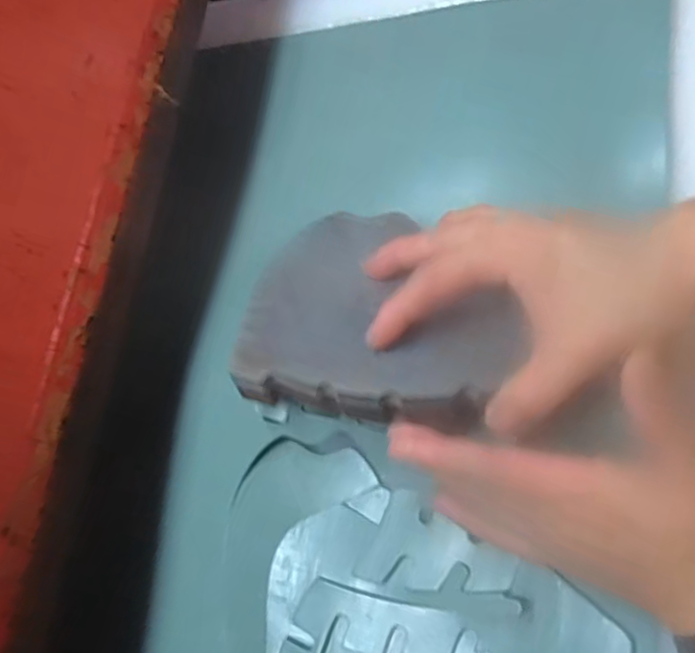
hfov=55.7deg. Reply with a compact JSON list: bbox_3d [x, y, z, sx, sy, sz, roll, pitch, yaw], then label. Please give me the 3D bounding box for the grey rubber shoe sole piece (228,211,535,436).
[{"bbox_3d":[0.018,-0.010,0.323,0.131,0.031,0.123,2,45,16],"label":"grey rubber shoe sole piece"}]

